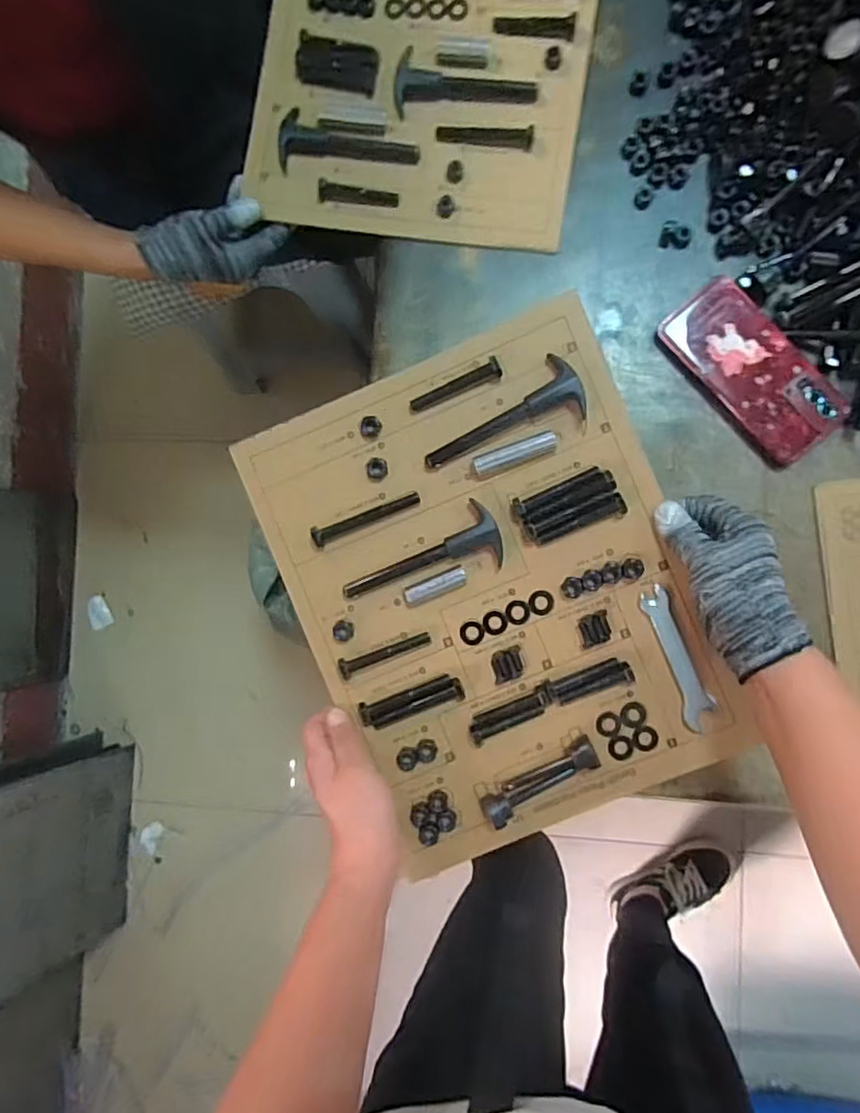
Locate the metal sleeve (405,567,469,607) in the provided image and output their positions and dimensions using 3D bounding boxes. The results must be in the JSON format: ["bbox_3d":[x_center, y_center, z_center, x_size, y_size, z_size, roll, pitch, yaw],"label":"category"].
[{"bbox_3d":[0.005,0.025,0.494,0.053,0.012,0.015,-23,88,5],"label":"metal sleeve"}]

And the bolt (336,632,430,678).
[{"bbox_3d":[-0.037,0.080,0.496,0.078,0.009,0.016,-19,86,-8],"label":"bolt"}]

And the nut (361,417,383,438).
[{"bbox_3d":[-0.049,-0.107,0.501,0.018,0.006,0.017,0,88,7],"label":"nut"}]

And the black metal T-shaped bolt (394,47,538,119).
[{"bbox_3d":[0.034,-0.457,0.584,0.136,0.014,0.051,4,89,7],"label":"black metal T-shaped bolt"}]

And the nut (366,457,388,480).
[{"bbox_3d":[-0.044,-0.073,0.500,0.017,0.006,0.018,0,88,7],"label":"nut"}]

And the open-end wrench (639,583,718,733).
[{"bbox_3d":[0.197,0.081,0.480,0.025,0.010,0.116,-21,88,5],"label":"open-end wrench"}]

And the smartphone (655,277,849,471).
[{"bbox_3d":[0.286,-0.164,0.539,0.082,0.013,0.168,-39,84,5],"label":"smartphone"}]

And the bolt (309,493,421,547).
[{"bbox_3d":[-0.053,-0.033,0.498,0.091,0.016,0.015,-24,88,5],"label":"bolt"}]

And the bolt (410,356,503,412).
[{"bbox_3d":[0.020,-0.139,0.489,0.077,0.014,0.015,-21,88,5],"label":"bolt"}]

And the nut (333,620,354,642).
[{"bbox_3d":[-0.071,0.062,0.498,0.017,0.008,0.018,-6,88,7],"label":"nut"}]

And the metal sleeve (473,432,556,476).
[{"bbox_3d":[0.068,-0.083,0.485,0.066,0.013,0.017,-17,89,5],"label":"metal sleeve"}]

